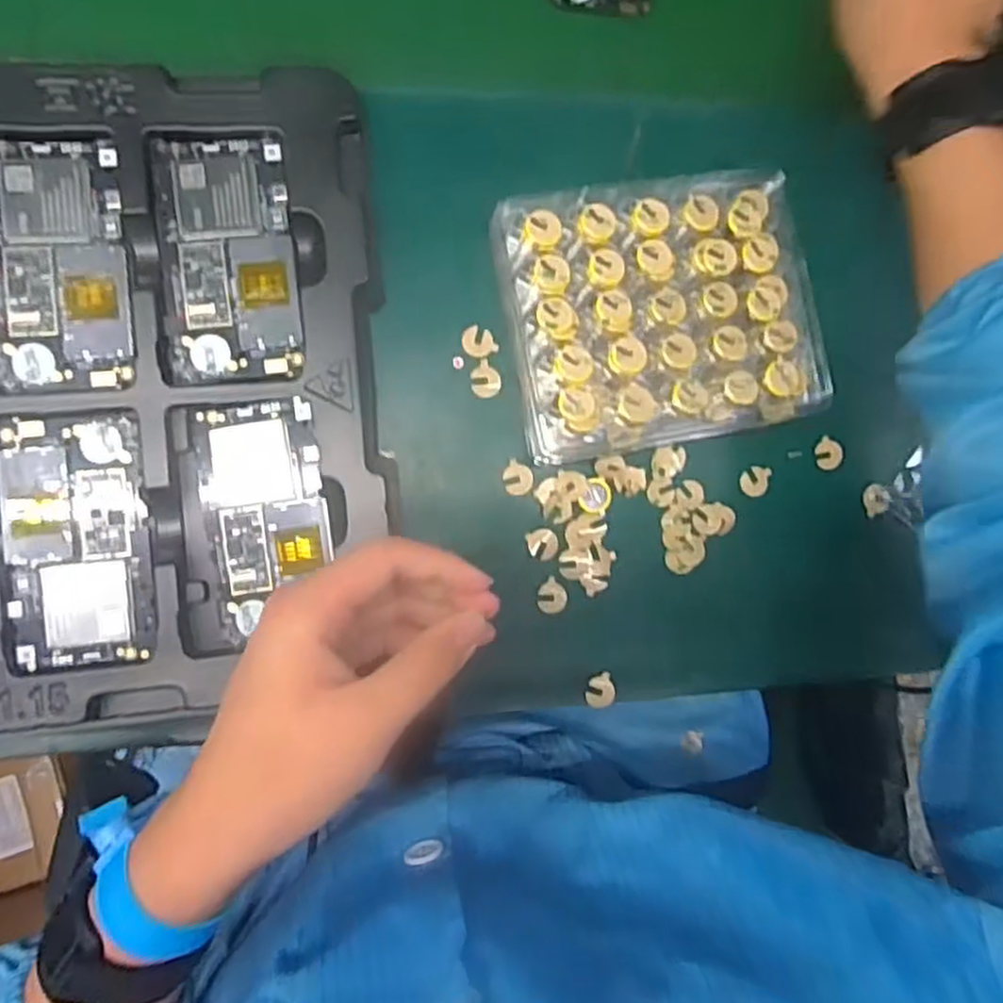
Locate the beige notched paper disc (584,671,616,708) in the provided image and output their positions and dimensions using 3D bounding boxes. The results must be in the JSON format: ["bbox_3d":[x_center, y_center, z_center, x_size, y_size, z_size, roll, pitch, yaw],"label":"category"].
[{"bbox_3d":[0.058,0.111,0.442,0.018,0.004,0.018,0,89,-8],"label":"beige notched paper disc"}]

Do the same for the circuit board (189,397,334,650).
[{"bbox_3d":[-0.123,0.007,0.397,0.063,0.007,0.118,-10,90,4],"label":"circuit board"}]

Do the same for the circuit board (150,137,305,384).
[{"bbox_3d":[-0.142,-0.127,0.396,0.066,0.004,0.126,-4,90,-8],"label":"circuit board"}]

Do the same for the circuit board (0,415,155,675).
[{"bbox_3d":[-0.217,0.021,0.386,0.068,0.006,0.126,-4,90,-8],"label":"circuit board"}]

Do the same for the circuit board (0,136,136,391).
[{"bbox_3d":[-0.226,-0.121,0.385,0.066,0.006,0.125,-4,90,-8],"label":"circuit board"}]

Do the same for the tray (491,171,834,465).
[{"bbox_3d":[0.092,-0.110,0.430,0.174,0.044,0.149,-11,91,-8],"label":"tray"}]

